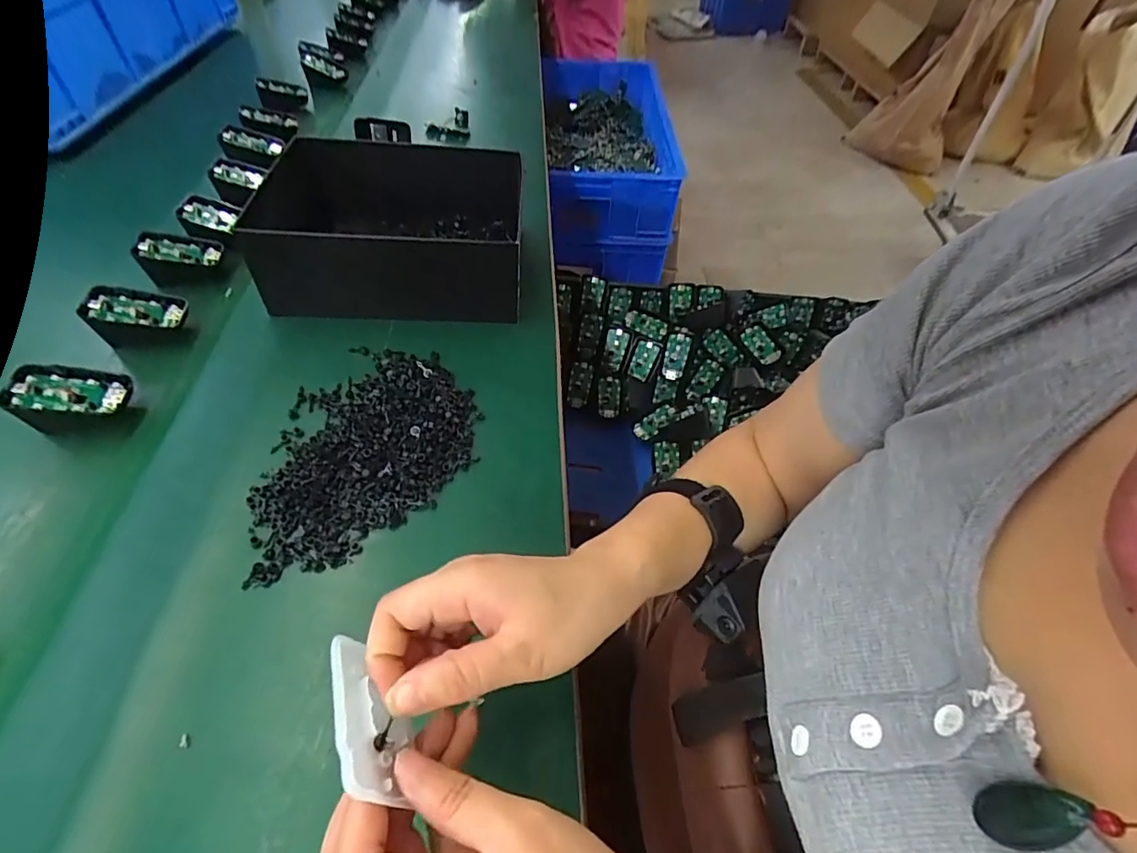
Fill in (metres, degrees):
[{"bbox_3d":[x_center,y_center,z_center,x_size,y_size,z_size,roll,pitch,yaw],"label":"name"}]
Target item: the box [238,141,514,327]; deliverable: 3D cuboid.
[{"bbox_3d":[-0.168,-0.193,0.516,0.232,0.091,0.171,-3,50,-6],"label":"box"}]

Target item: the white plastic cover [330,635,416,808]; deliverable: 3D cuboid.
[{"bbox_3d":[-0.080,0.117,0.214,0.006,0.037,0.066,-43,39,5],"label":"white plastic cover"}]

